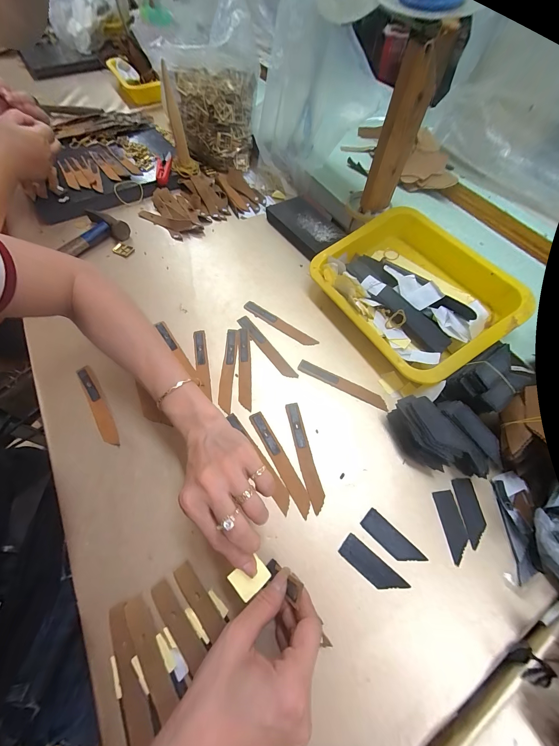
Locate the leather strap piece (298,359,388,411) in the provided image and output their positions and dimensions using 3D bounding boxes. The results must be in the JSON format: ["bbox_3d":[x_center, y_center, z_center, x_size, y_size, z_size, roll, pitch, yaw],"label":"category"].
[{"bbox_3d":[0.083,0.014,0.361,0.123,0.004,0.019,25,63,12],"label":"leather strap piece"}]

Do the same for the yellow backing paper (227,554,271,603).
[{"bbox_3d":[-0.025,0.168,0.225,0.028,0.005,0.024,-37,87,-16],"label":"yellow backing paper"}]

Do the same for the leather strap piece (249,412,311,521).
[{"bbox_3d":[0.000,0.100,0.312,0.018,0.004,0.124,-26,65,-15],"label":"leather strap piece"}]

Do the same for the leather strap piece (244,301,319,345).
[{"bbox_3d":[0.000,-0.074,0.410,0.126,0.005,0.019,32,65,15],"label":"leather strap piece"}]

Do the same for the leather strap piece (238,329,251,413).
[{"bbox_3d":[-0.047,-0.010,0.369,0.017,0.004,0.123,-3,61,-3],"label":"leather strap piece"}]

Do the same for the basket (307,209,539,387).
[{"bbox_3d":[0.194,-0.124,0.401,0.208,0.082,0.257,-28,65,-16],"label":"basket"}]

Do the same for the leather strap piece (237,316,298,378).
[{"bbox_3d":[-0.019,-0.038,0.385,0.018,0.004,0.124,-33,67,-18],"label":"leather strap piece"}]

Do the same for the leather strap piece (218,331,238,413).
[{"bbox_3d":[-0.069,-0.006,0.369,0.018,0.007,0.124,2,61,-1],"label":"leather strap piece"}]

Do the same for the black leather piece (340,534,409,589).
[{"bbox_3d":[0.091,0.189,0.266,0.064,0.004,0.023,37,66,17],"label":"black leather piece"}]

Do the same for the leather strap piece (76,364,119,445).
[{"bbox_3d":[-0.227,0.040,0.340,0.018,0.004,0.122,-31,66,-17],"label":"leather strap piece"}]

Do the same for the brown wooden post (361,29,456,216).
[{"bbox_3d":[0.177,-0.353,0.408,0.052,0.188,0.054,19,62,8],"label":"brown wooden post"}]

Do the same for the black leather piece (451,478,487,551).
[{"bbox_3d":[0.207,0.148,0.293,0.023,0.004,0.065,0,61,-2],"label":"black leather piece"}]

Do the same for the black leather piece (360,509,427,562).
[{"bbox_3d":[0.115,0.170,0.278,0.063,0.004,0.023,41,67,19],"label":"black leather piece"}]

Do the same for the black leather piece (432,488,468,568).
[{"bbox_3d":[0.183,0.160,0.286,0.023,0.004,0.064,-3,61,-4],"label":"black leather piece"}]

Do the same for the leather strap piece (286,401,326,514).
[{"bbox_3d":[0.029,0.094,0.318,0.017,0.004,0.123,-12,62,-8],"label":"leather strap piece"}]

